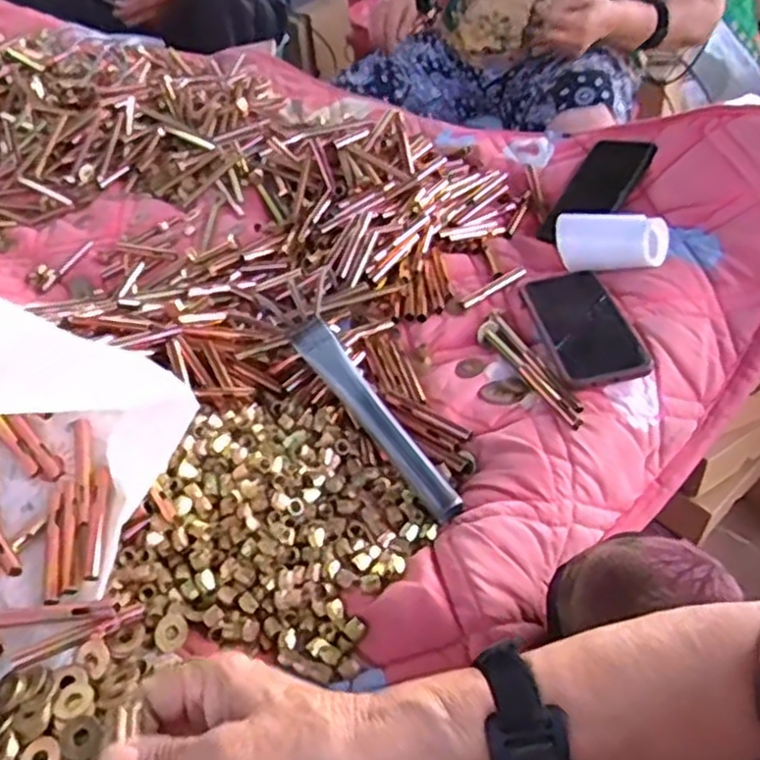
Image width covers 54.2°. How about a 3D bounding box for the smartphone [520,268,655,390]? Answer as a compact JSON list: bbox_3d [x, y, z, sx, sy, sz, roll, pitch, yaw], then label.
[{"bbox_3d":[0.186,-0.053,0.686,0.081,0.014,0.170,-10,39,-3],"label":"smartphone"}]

